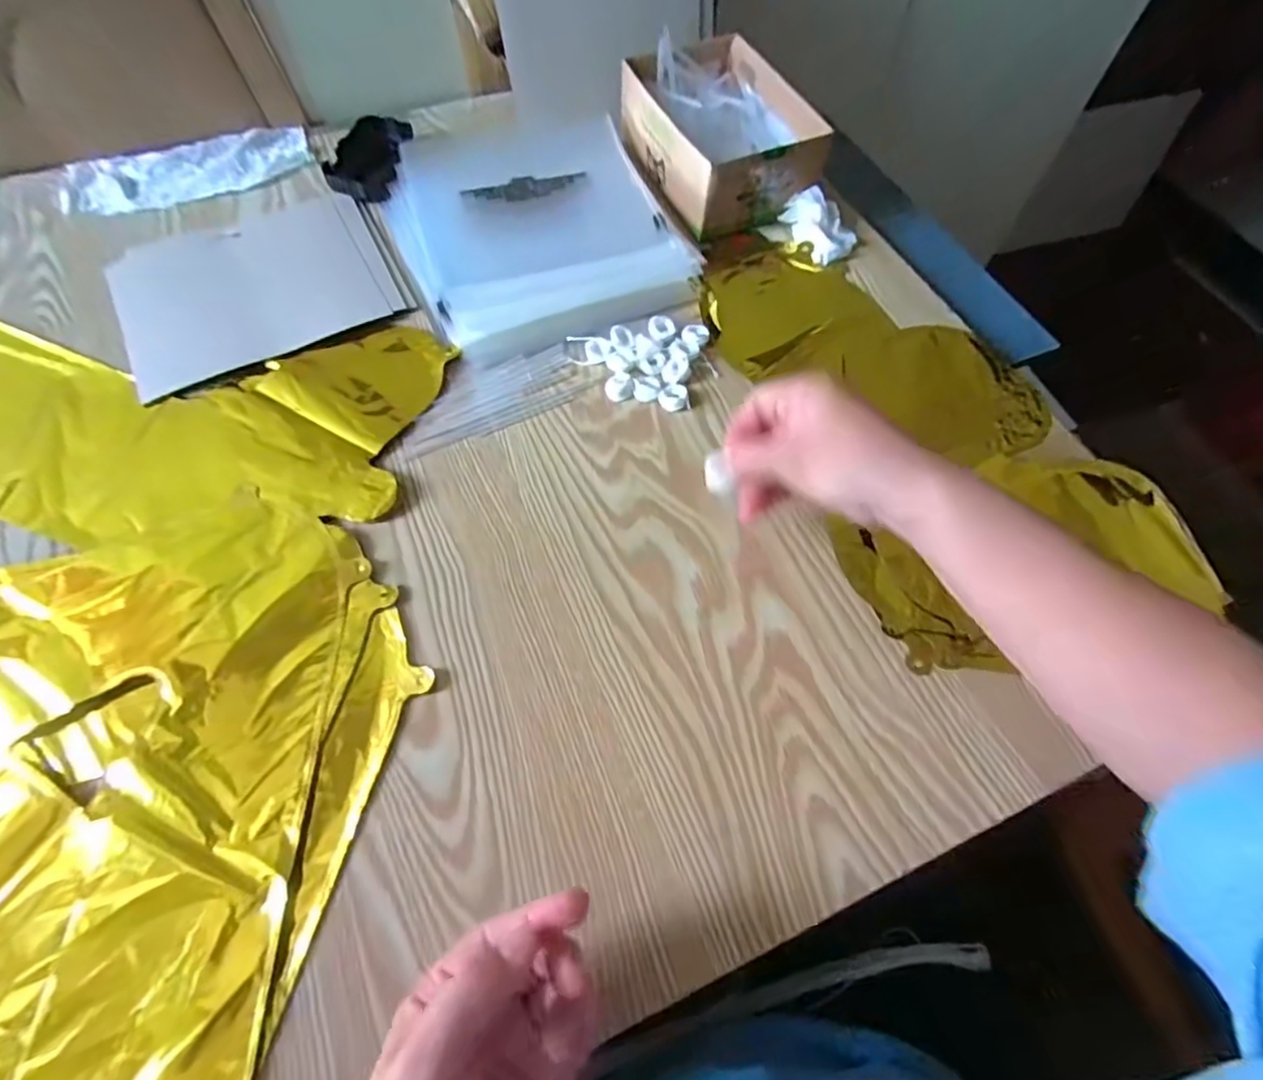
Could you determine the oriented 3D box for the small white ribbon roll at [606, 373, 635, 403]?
[{"bbox_3d":[-0.009,-0.117,0.471,0.021,0.008,0.023,1,61,-1],"label":"small white ribbon roll"}]

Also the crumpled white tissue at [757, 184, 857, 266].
[{"bbox_3d":[0.167,-0.286,0.552,0.056,0.032,0.074,-33,67,-18],"label":"crumpled white tissue"}]

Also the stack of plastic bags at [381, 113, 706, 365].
[{"bbox_3d":[-0.091,-0.289,0.554,0.226,0.026,0.293,-21,64,-13],"label":"stack of plastic bags"}]

